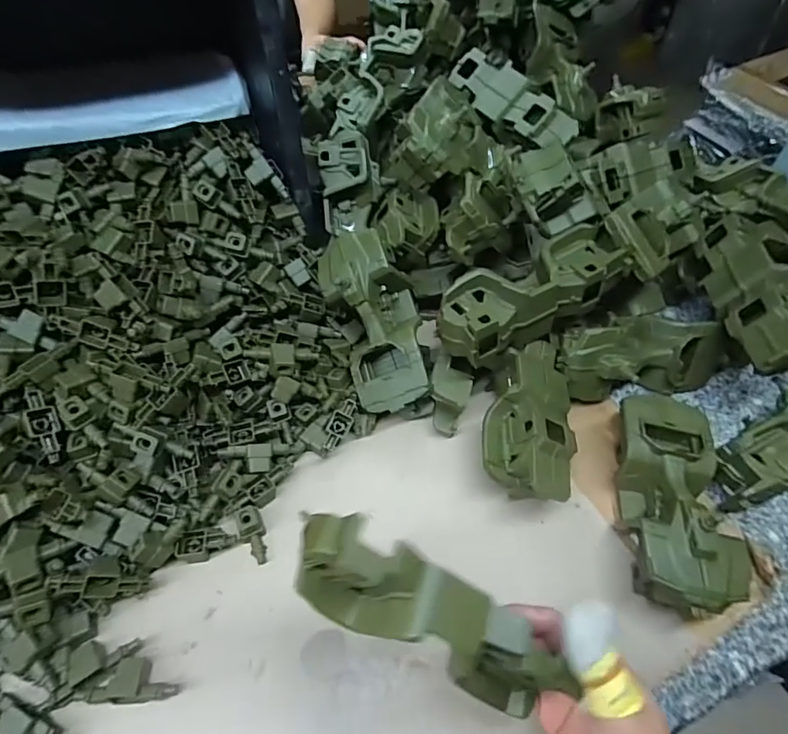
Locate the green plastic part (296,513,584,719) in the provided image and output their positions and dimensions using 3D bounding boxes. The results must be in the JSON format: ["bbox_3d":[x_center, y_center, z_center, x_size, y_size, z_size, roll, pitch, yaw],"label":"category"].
[{"bbox_3d":[0.021,0.136,0.254,0.168,0.044,0.042,35,59,-10],"label":"green plastic part"}]

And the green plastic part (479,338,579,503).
[{"bbox_3d":[0.123,0.049,0.433,0.076,0.066,0.152,12,53,9],"label":"green plastic part"}]

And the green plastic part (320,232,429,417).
[{"bbox_3d":[-0.014,-0.047,0.456,0.080,0.050,0.171,-16,84,-11],"label":"green plastic part"}]

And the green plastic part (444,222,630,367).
[{"bbox_3d":[0.131,-0.066,0.440,0.194,0.073,0.059,-24,56,-18],"label":"green plastic part"}]

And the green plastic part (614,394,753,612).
[{"bbox_3d":[0.233,0.110,0.394,0.086,0.063,0.172,10,52,7],"label":"green plastic part"}]

